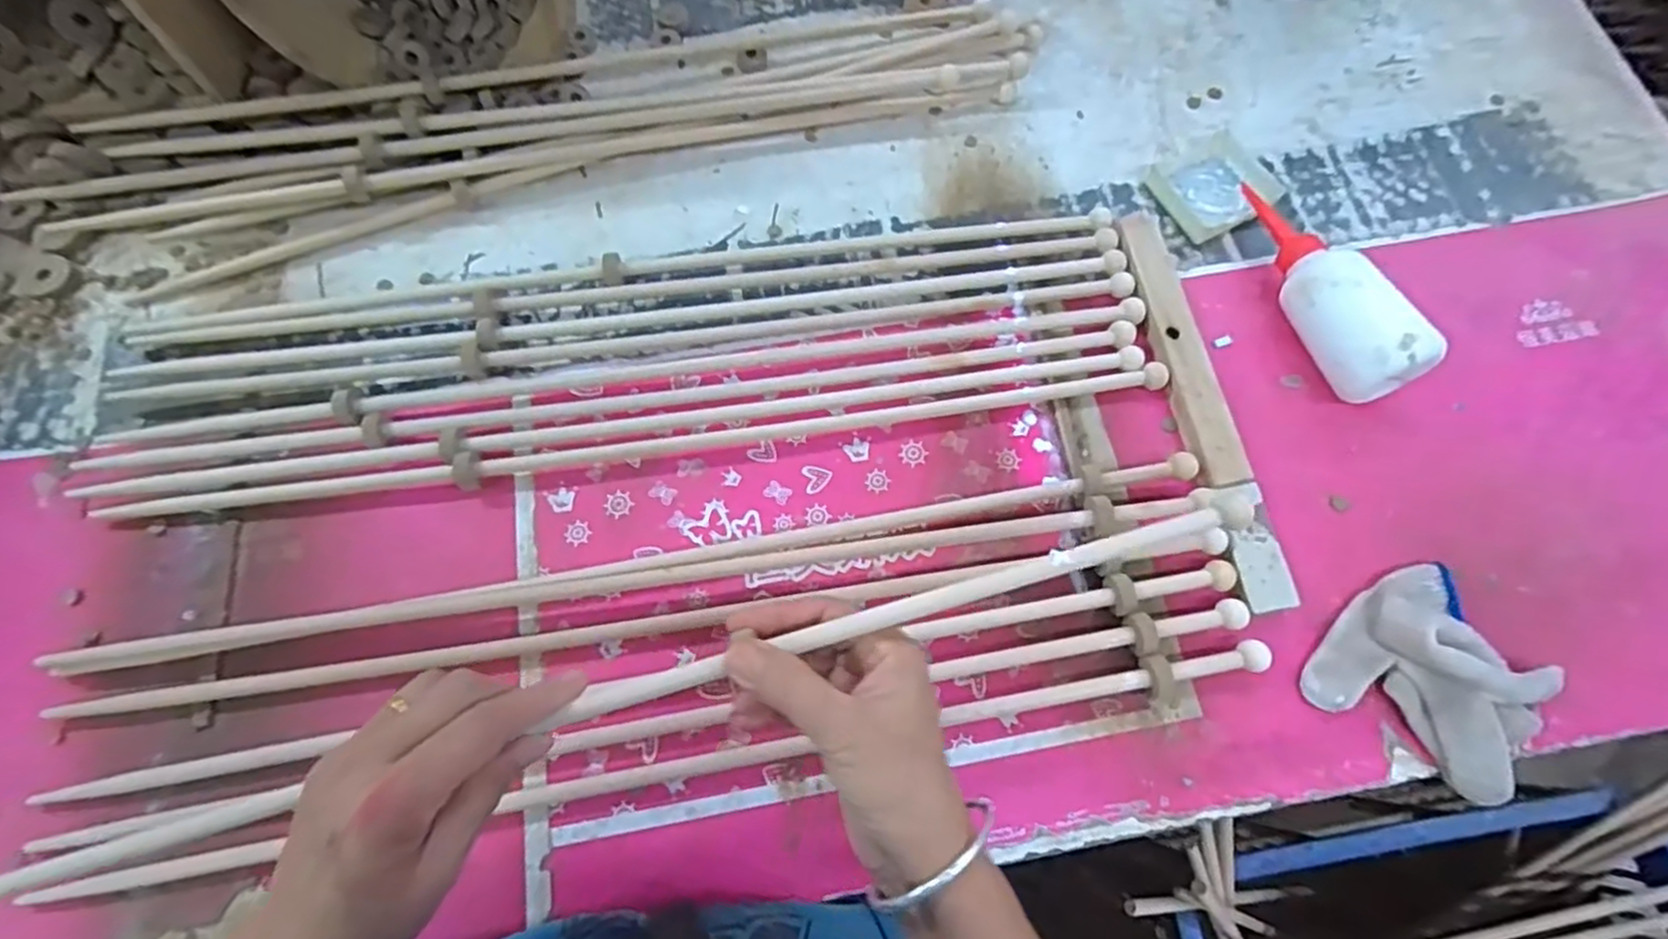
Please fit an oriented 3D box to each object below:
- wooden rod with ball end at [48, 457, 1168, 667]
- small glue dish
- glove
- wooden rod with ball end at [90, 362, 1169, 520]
[{"bbox_3d":[-0.110,0.057,0.451,0.697,0.020,0.017,-9,72,-3],"label":"wooden rod with ball end"},{"bbox_3d":[0.295,-0.223,0.552,0.088,0.011,0.076,-28,74,-9],"label":"small glue dish"},{"bbox_3d":[0.359,0.114,0.418,0.113,0.038,0.117,33,74,10],"label":"glove"},{"bbox_3d":[-0.118,-0.018,0.482,0.700,0.018,0.016,-8,71,-3],"label":"wooden rod with ball end"}]

